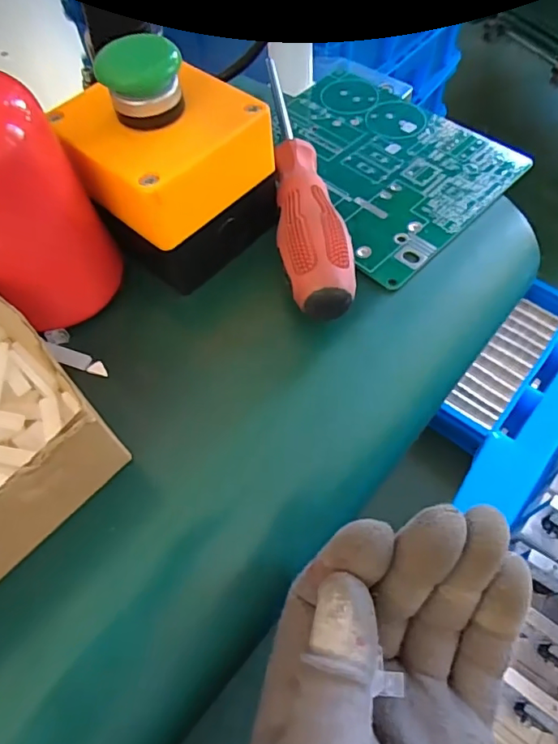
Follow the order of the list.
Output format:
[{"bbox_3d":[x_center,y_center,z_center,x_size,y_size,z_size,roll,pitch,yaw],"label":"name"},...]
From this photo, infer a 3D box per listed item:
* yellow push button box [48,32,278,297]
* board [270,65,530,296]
[{"bbox_3d":[-0.054,-0.096,0.234,0.083,0.084,0.076,31,67,18],"label":"yellow push button box"},{"bbox_3d":[0.049,-0.118,0.291,0.123,0.005,0.140,-41,67,-19],"label":"board"}]

